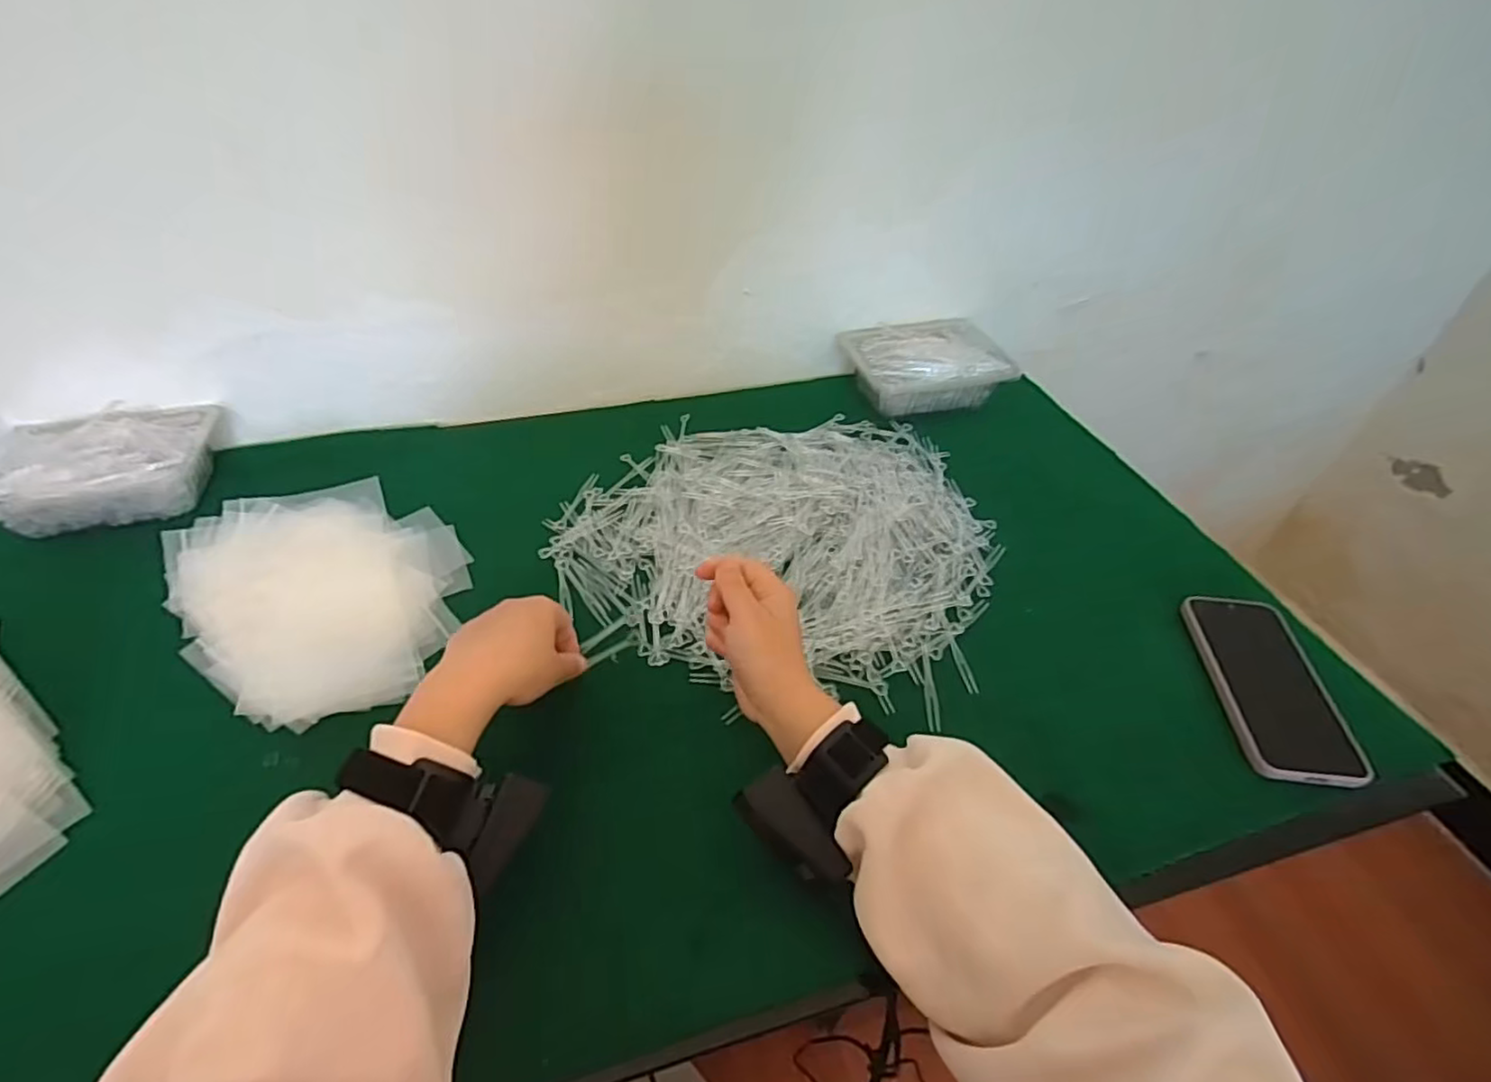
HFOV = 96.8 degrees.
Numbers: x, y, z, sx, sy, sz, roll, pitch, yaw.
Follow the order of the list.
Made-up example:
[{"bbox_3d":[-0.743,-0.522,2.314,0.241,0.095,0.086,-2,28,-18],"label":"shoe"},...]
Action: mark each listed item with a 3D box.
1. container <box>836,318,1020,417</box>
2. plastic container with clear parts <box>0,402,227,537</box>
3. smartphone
[{"bbox_3d":[0.218,-0.207,0.789,0.188,0.064,0.139,-9,46,-11],"label":"container"},{"bbox_3d":[-0.594,-0.065,0.618,0.179,0.062,0.112,-9,46,-12],"label":"plastic container with clear parts"},{"bbox_3d":[0.402,0.109,0.510,0.078,0.013,0.155,5,48,4],"label":"smartphone"}]

